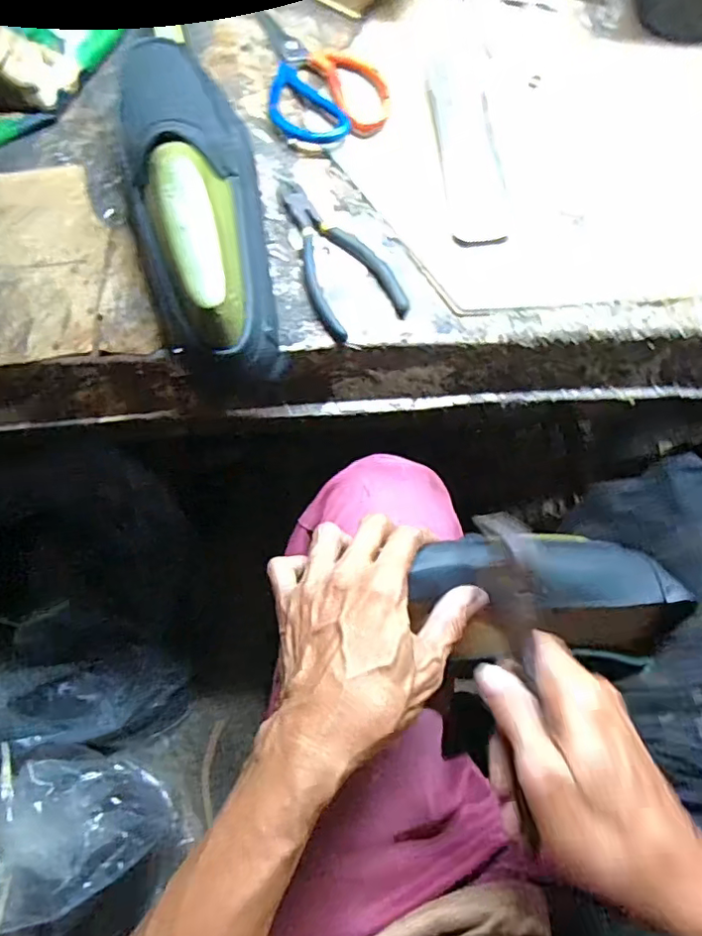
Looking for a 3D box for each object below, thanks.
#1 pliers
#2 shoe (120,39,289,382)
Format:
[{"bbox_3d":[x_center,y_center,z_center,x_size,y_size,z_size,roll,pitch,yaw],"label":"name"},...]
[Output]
[{"bbox_3d":[-0.016,-0.174,0.464,0.066,0.013,0.150,-24,77,-7],"label":"pliers"},{"bbox_3d":[-0.111,-0.199,0.419,0.092,0.106,0.292,-15,76,-5],"label":"shoe"}]

